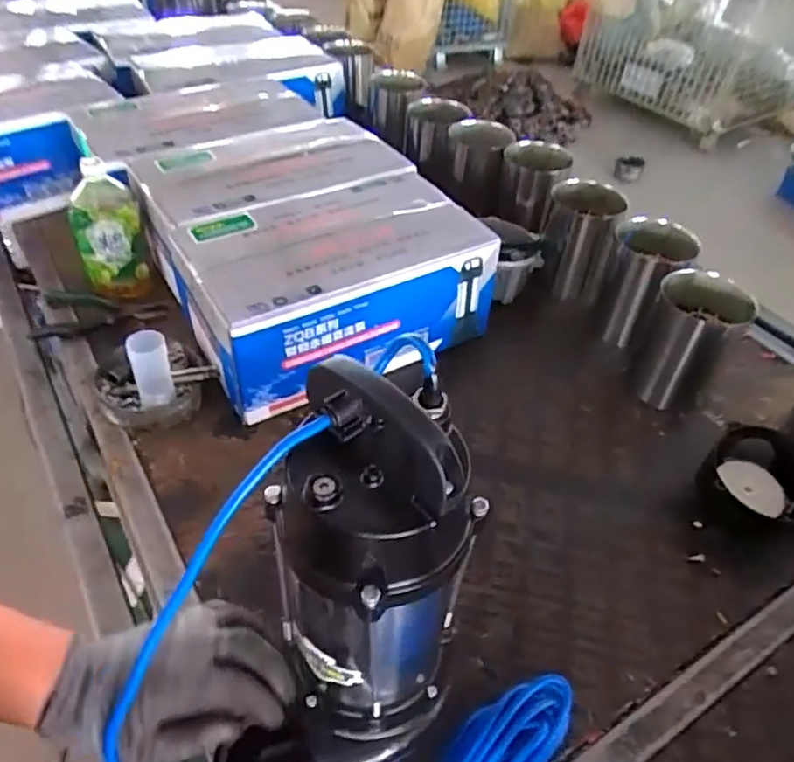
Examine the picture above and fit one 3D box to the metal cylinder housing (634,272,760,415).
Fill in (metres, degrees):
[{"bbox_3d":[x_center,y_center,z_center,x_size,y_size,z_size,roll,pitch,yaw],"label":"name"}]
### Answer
[{"bbox_3d":[0.402,-0.052,0.897,0.119,0.159,0.103,26,48,20],"label":"metal cylinder housing"}]

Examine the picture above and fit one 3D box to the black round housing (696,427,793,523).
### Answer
[{"bbox_3d":[0.446,0.118,0.791,0.124,0.066,0.116,3,45,-3],"label":"black round housing"}]

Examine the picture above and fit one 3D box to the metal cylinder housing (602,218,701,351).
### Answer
[{"bbox_3d":[0.377,-0.147,1.000,0.116,0.166,0.116,22,47,17],"label":"metal cylinder housing"}]

